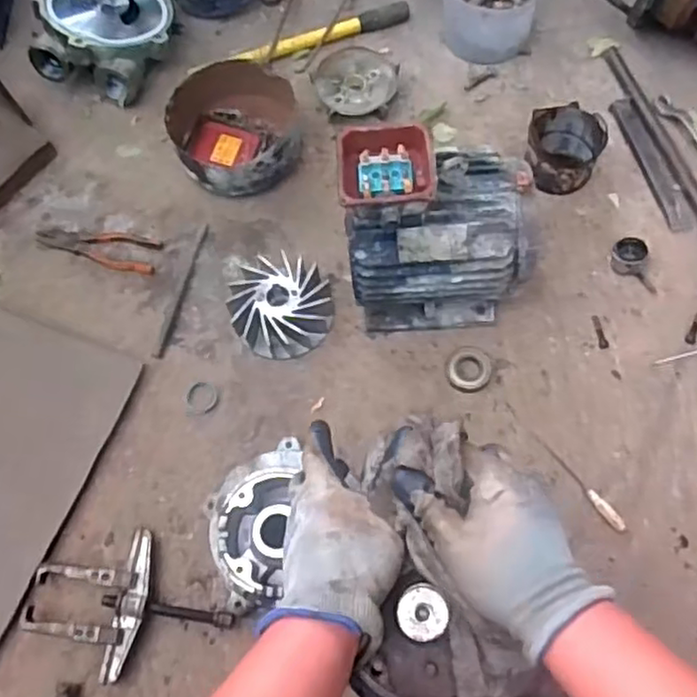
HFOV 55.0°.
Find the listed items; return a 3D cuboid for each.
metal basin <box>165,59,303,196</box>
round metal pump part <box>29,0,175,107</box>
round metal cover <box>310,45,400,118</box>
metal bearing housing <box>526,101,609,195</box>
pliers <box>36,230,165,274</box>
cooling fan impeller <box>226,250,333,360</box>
[{"bbox_3d":[-0.161,-0.320,0.990,0.183,0.101,0.181,-1,68,3],"label":"metal basin"},{"bbox_3d":[-0.390,-0.518,1.084,0.187,0.108,0.221,1,68,4],"label":"round metal pump part"},{"bbox_3d":[0.012,-0.420,1.052,0.128,0.028,0.121,-1,68,3],"label":"round metal cover"},{"bbox_3d":[0.303,-0.278,0.948,0.101,0.073,0.101,-1,68,3],"label":"metal bearing housing"},{"bbox_3d":[-0.364,-0.148,0.976,0.181,0.011,0.060,12,69,8],"label":"pliers"},{"bbox_3d":[-0.091,-0.060,0.898,0.132,0.052,0.138,-1,68,3],"label":"cooling fan impeller"}]

